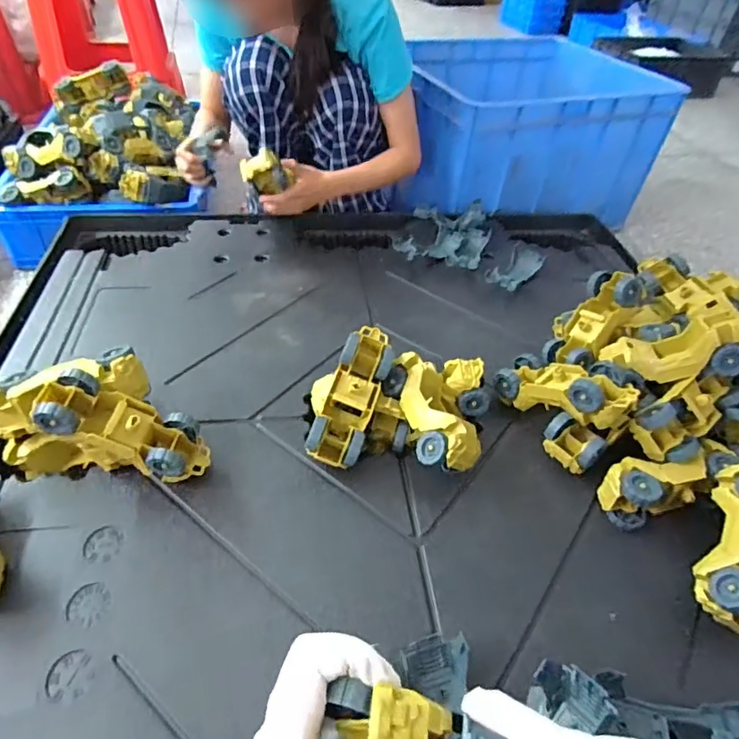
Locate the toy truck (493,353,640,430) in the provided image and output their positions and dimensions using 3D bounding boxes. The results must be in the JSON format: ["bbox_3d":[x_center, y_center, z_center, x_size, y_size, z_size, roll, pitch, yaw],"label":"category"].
[{"bbox_3d":[0.244,0.030,0.632,0.061,0.075,0.172,-32,29,-32],"label":"toy truck"}]

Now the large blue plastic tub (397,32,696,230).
[{"bbox_3d":[0.329,-0.560,1.174,0.524,0.253,0.450,-11,47,-16],"label":"large blue plastic tub"}]

